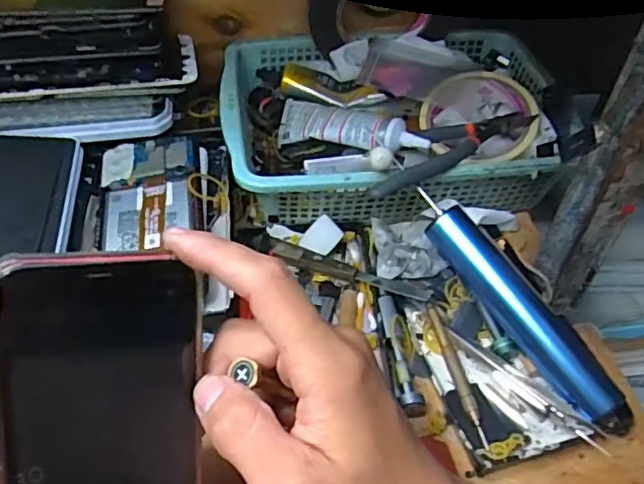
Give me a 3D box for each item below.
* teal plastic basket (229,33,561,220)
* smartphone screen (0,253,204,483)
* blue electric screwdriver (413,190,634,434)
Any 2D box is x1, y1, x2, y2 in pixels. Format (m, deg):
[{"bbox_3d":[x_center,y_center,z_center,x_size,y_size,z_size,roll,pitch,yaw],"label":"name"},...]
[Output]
[{"bbox_3d":[0.055,-0.094,0.483,0.260,0.074,0.190,-5,49,-7],"label":"teal plastic basket"},{"bbox_3d":[-0.086,0.078,0.236,0.073,0.148,0.011,-4,14,-23],"label":"smartphone screen"},{"bbox_3d":[0.125,0.043,0.366,0.029,0.024,0.177,-30,72,-26],"label":"blue electric screwdriver"}]

